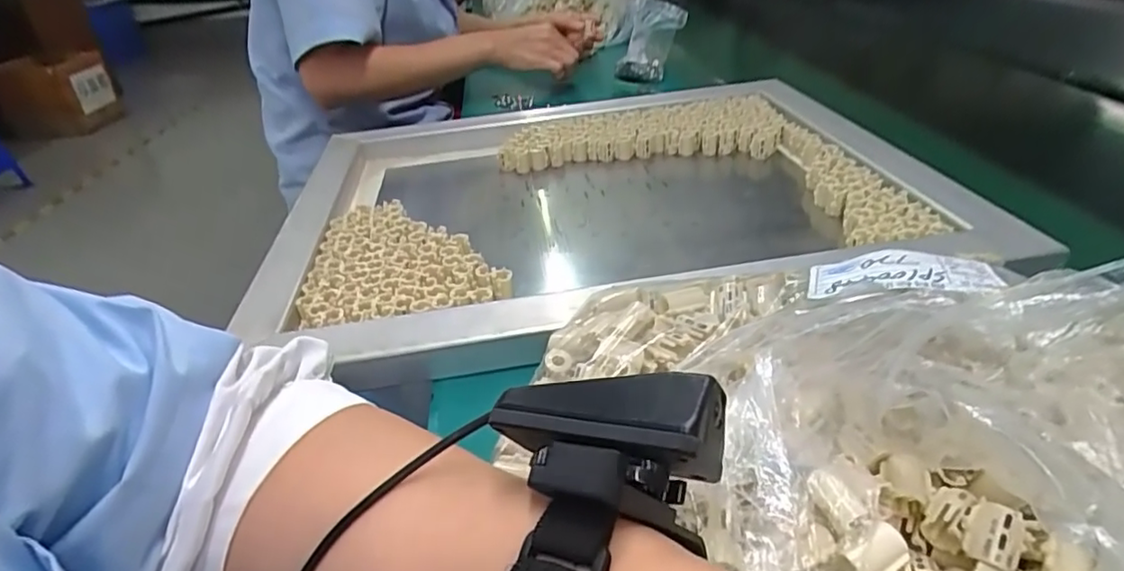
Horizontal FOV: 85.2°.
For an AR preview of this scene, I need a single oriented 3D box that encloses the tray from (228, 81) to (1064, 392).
[{"bbox_3d":[0.042,-0.087,0.557,0.546,0.054,0.420,-11,35,-9],"label":"tray"}]

